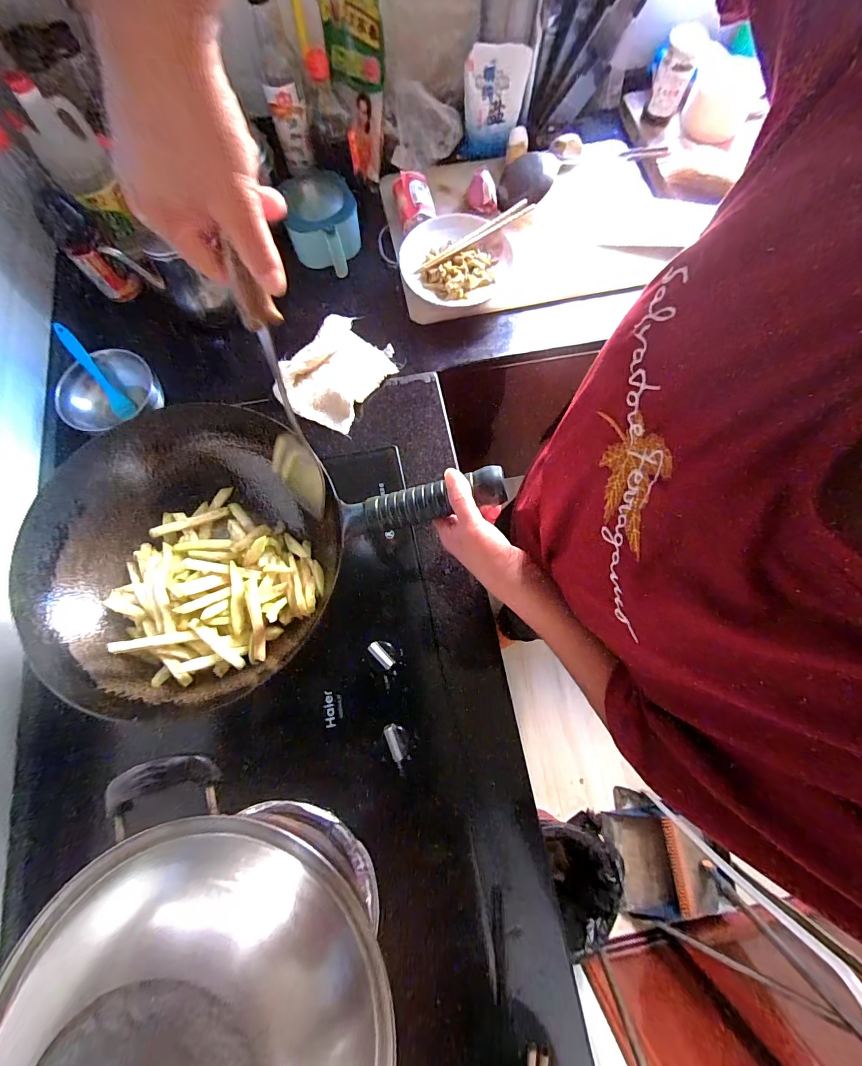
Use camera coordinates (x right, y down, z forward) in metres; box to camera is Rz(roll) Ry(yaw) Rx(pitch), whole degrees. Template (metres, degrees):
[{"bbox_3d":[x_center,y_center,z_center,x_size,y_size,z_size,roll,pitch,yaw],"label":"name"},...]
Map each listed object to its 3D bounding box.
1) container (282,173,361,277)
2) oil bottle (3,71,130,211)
[{"bbox_3d":[-0.187,-0.532,0.675,0.124,0.086,0.129,-9,75,-2],"label":"container"},{"bbox_3d":[-0.526,-0.556,0.568,0.084,0.130,0.049,-37,78,-9],"label":"oil bottle"}]

